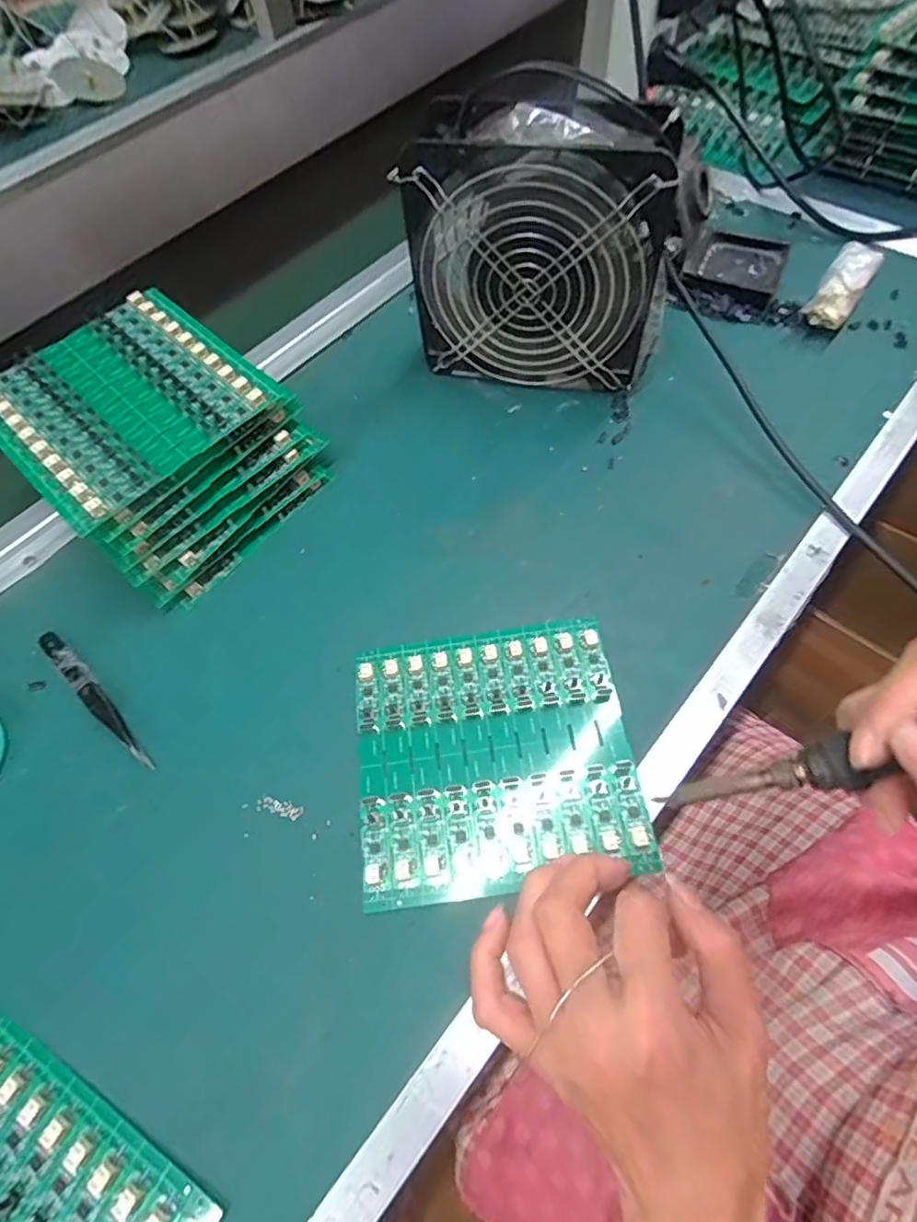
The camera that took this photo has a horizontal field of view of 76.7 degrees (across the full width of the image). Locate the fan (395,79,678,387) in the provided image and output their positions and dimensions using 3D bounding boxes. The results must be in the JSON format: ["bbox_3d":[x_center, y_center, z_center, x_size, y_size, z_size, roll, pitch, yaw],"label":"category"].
[{"bbox_3d":[0.052,-0.224,0.368,0.156,0.152,0.058,12,65,10],"label":"fan"}]

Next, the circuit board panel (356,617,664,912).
[{"bbox_3d":[0.018,0.071,0.300,0.138,0.005,0.133,-8,61,1],"label":"circuit board panel"}]

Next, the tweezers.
[{"bbox_3d":[-0.208,0.047,0.330,0.115,0.008,0.013,37,72,20],"label":"tweezers"}]

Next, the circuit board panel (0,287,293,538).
[{"bbox_3d":[-0.198,-0.128,0.341,0.136,0.013,0.138,40,72,20],"label":"circuit board panel"}]

